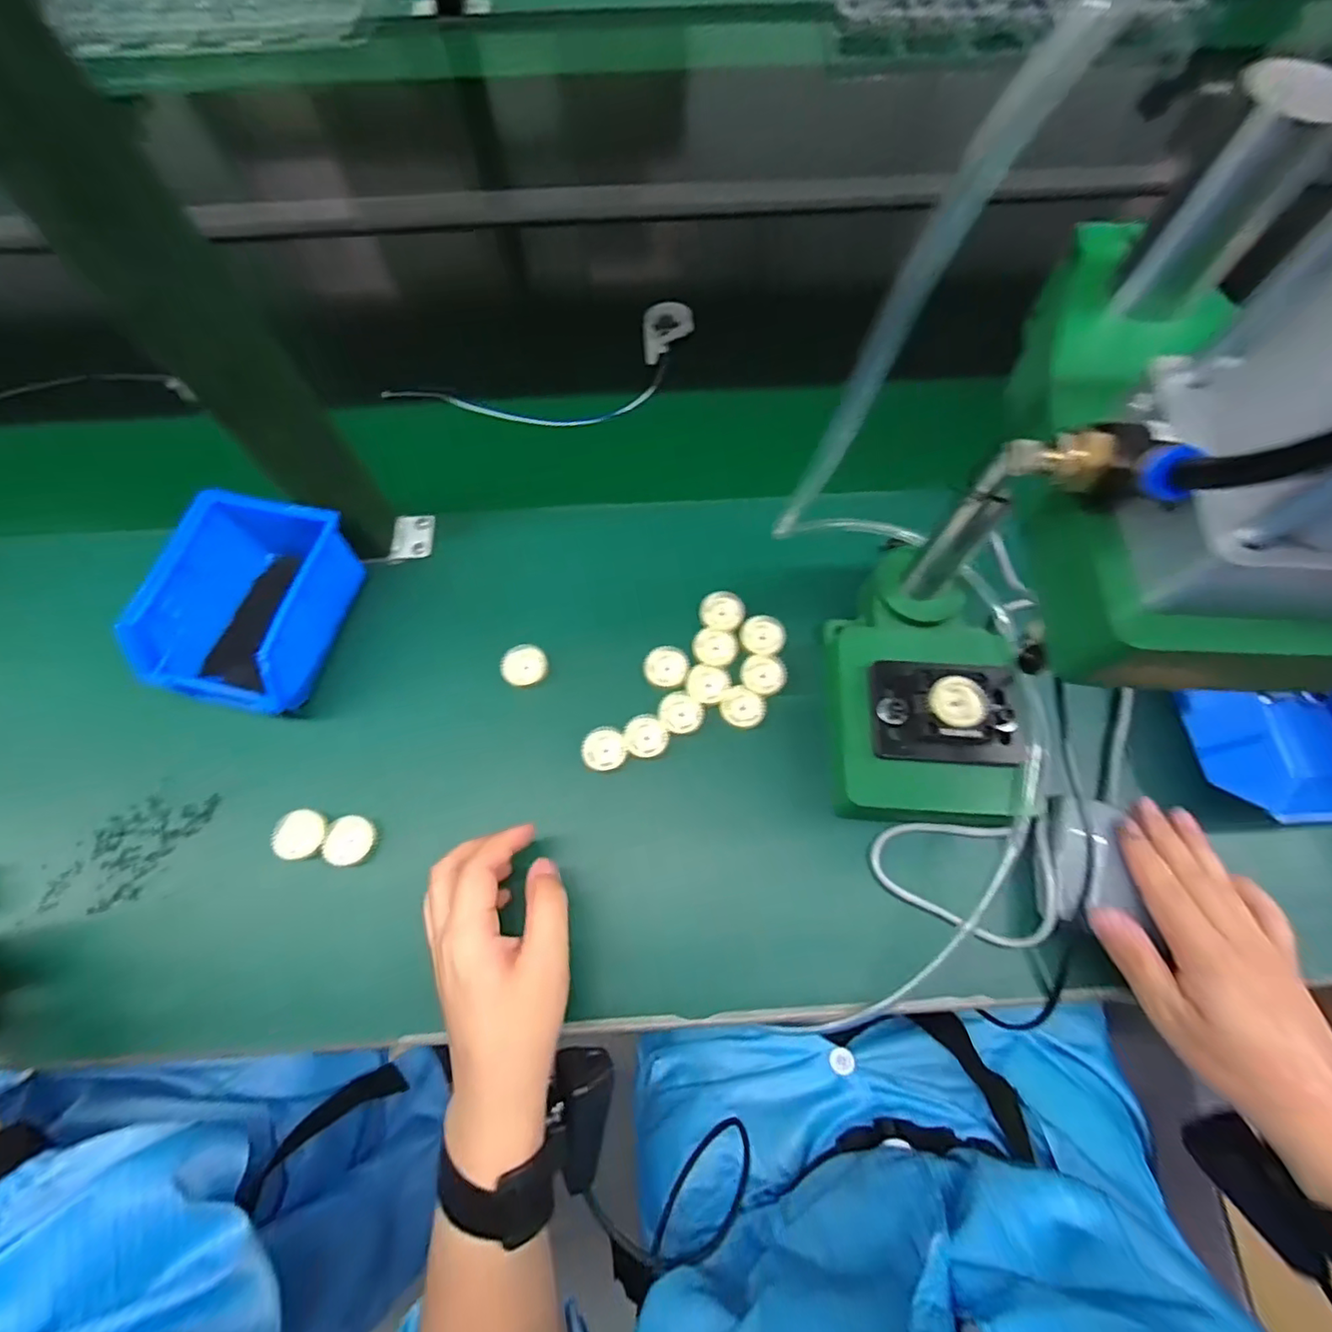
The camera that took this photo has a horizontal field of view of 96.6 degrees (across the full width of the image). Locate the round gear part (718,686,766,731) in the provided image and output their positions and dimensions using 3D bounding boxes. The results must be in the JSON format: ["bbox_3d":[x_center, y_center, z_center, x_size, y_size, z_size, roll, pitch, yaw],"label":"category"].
[{"bbox_3d":[0.057,0.031,0.434,0.033,0.006,0.029,32,72,12],"label":"round gear part"}]

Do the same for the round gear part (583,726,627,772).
[{"bbox_3d":[-0.044,0.059,0.424,0.030,0.008,0.029,0,68,0],"label":"round gear part"}]

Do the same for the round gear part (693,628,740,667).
[{"bbox_3d":[0.038,-0.015,0.452,0.033,0.009,0.029,13,69,5],"label":"round gear part"}]

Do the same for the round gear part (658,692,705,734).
[{"bbox_3d":[0.011,0.034,0.433,0.030,0.006,0.032,0,68,0],"label":"round gear part"}]

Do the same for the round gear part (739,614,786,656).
[{"bbox_3d":[0.075,-0.023,0.457,0.034,0.007,0.032,0,68,0],"label":"round gear part"}]

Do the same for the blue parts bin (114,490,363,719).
[{"bbox_3d":[-0.303,-0.044,0.440,0.103,0.075,0.140,13,69,5],"label":"blue parts bin"}]

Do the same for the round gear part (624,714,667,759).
[{"bbox_3d":[-0.014,0.050,0.428,0.030,0.004,0.031,0,68,0],"label":"round gear part"}]

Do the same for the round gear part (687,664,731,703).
[{"bbox_3d":[0.032,0.012,0.445,0.029,0.006,0.032,35,72,13],"label":"round gear part"}]

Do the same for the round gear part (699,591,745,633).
[{"bbox_3d":[0.044,-0.043,0.466,0.034,0.008,0.031,0,68,0],"label":"round gear part"}]

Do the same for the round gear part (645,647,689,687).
[{"bbox_3d":[0.001,0.001,0.447,0.033,0.009,0.029,-14,69,-5],"label":"round gear part"}]

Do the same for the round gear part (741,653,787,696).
[{"bbox_3d":[0.074,0.005,0.443,0.033,0.008,0.031,0,68,0],"label":"round gear part"}]

